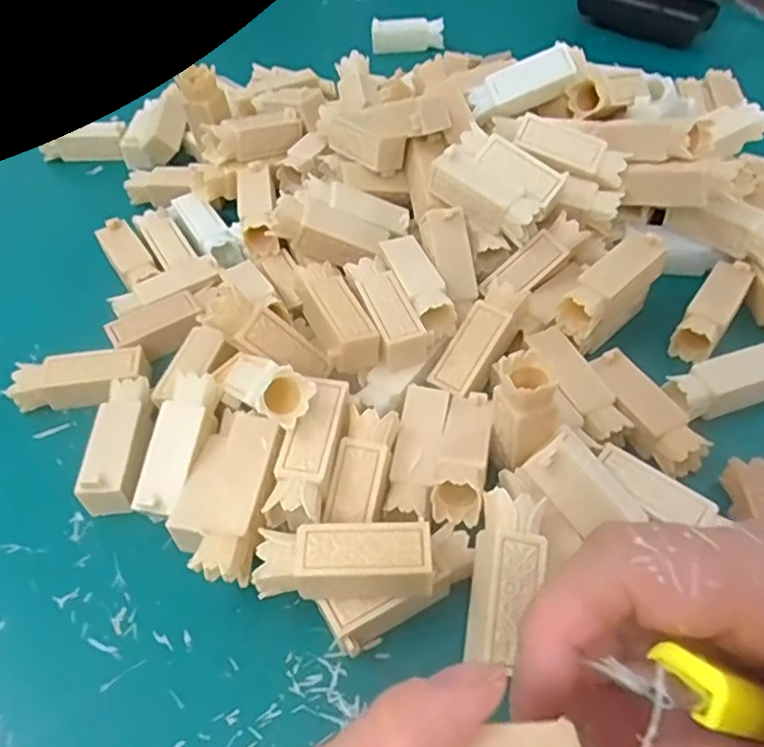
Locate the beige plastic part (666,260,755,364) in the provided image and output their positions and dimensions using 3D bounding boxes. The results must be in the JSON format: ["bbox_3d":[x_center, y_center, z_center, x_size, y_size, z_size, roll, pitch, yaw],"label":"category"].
[{"bbox_3d":[0.168,-0.033,0.331,0.019,0.016,0.061,28,57,24],"label":"beige plastic part"}]

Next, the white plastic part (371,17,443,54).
[{"bbox_3d":[0.022,-0.285,0.550,0.059,0.022,0.017,-2,50,2],"label":"white plastic part"}]

